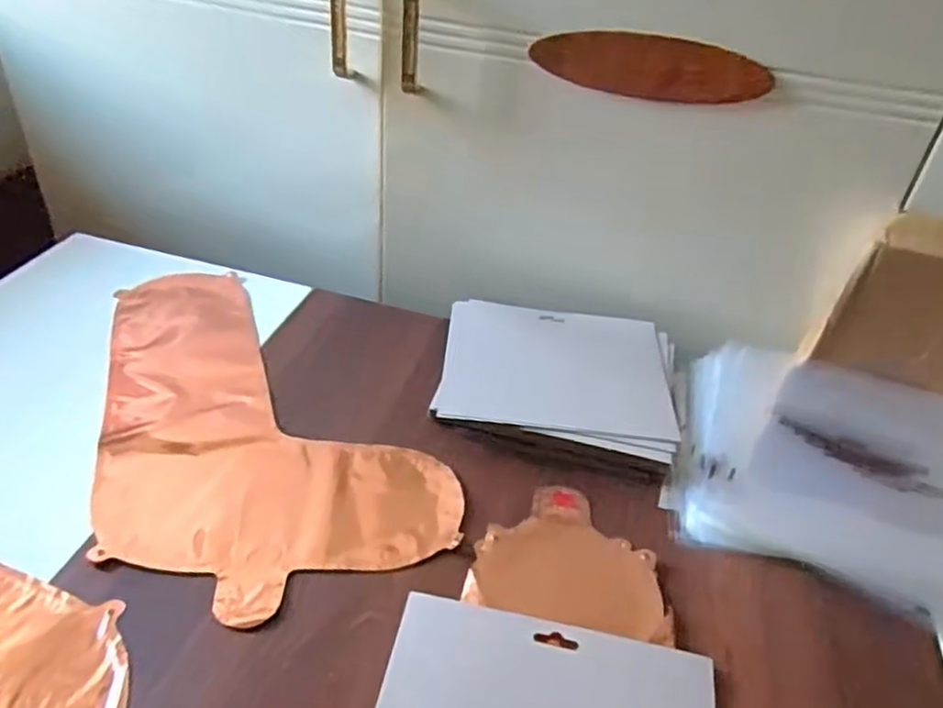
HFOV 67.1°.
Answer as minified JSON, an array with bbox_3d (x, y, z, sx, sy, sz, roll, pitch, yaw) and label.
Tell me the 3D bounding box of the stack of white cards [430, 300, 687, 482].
[{"bbox_3d":[0.081,0.023,0.633,0.208,0.027,0.185,7,37,2],"label":"stack of white cards"}]

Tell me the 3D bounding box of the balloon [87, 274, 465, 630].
[{"bbox_3d":[-0.207,0.043,0.586,0.219,0.009,0.417,-21,45,-31],"label":"balloon"}]

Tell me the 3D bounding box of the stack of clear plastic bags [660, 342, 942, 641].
[{"bbox_3d":[0.295,0.090,0.570,0.244,0.034,0.244,17,39,14],"label":"stack of clear plastic bags"}]

